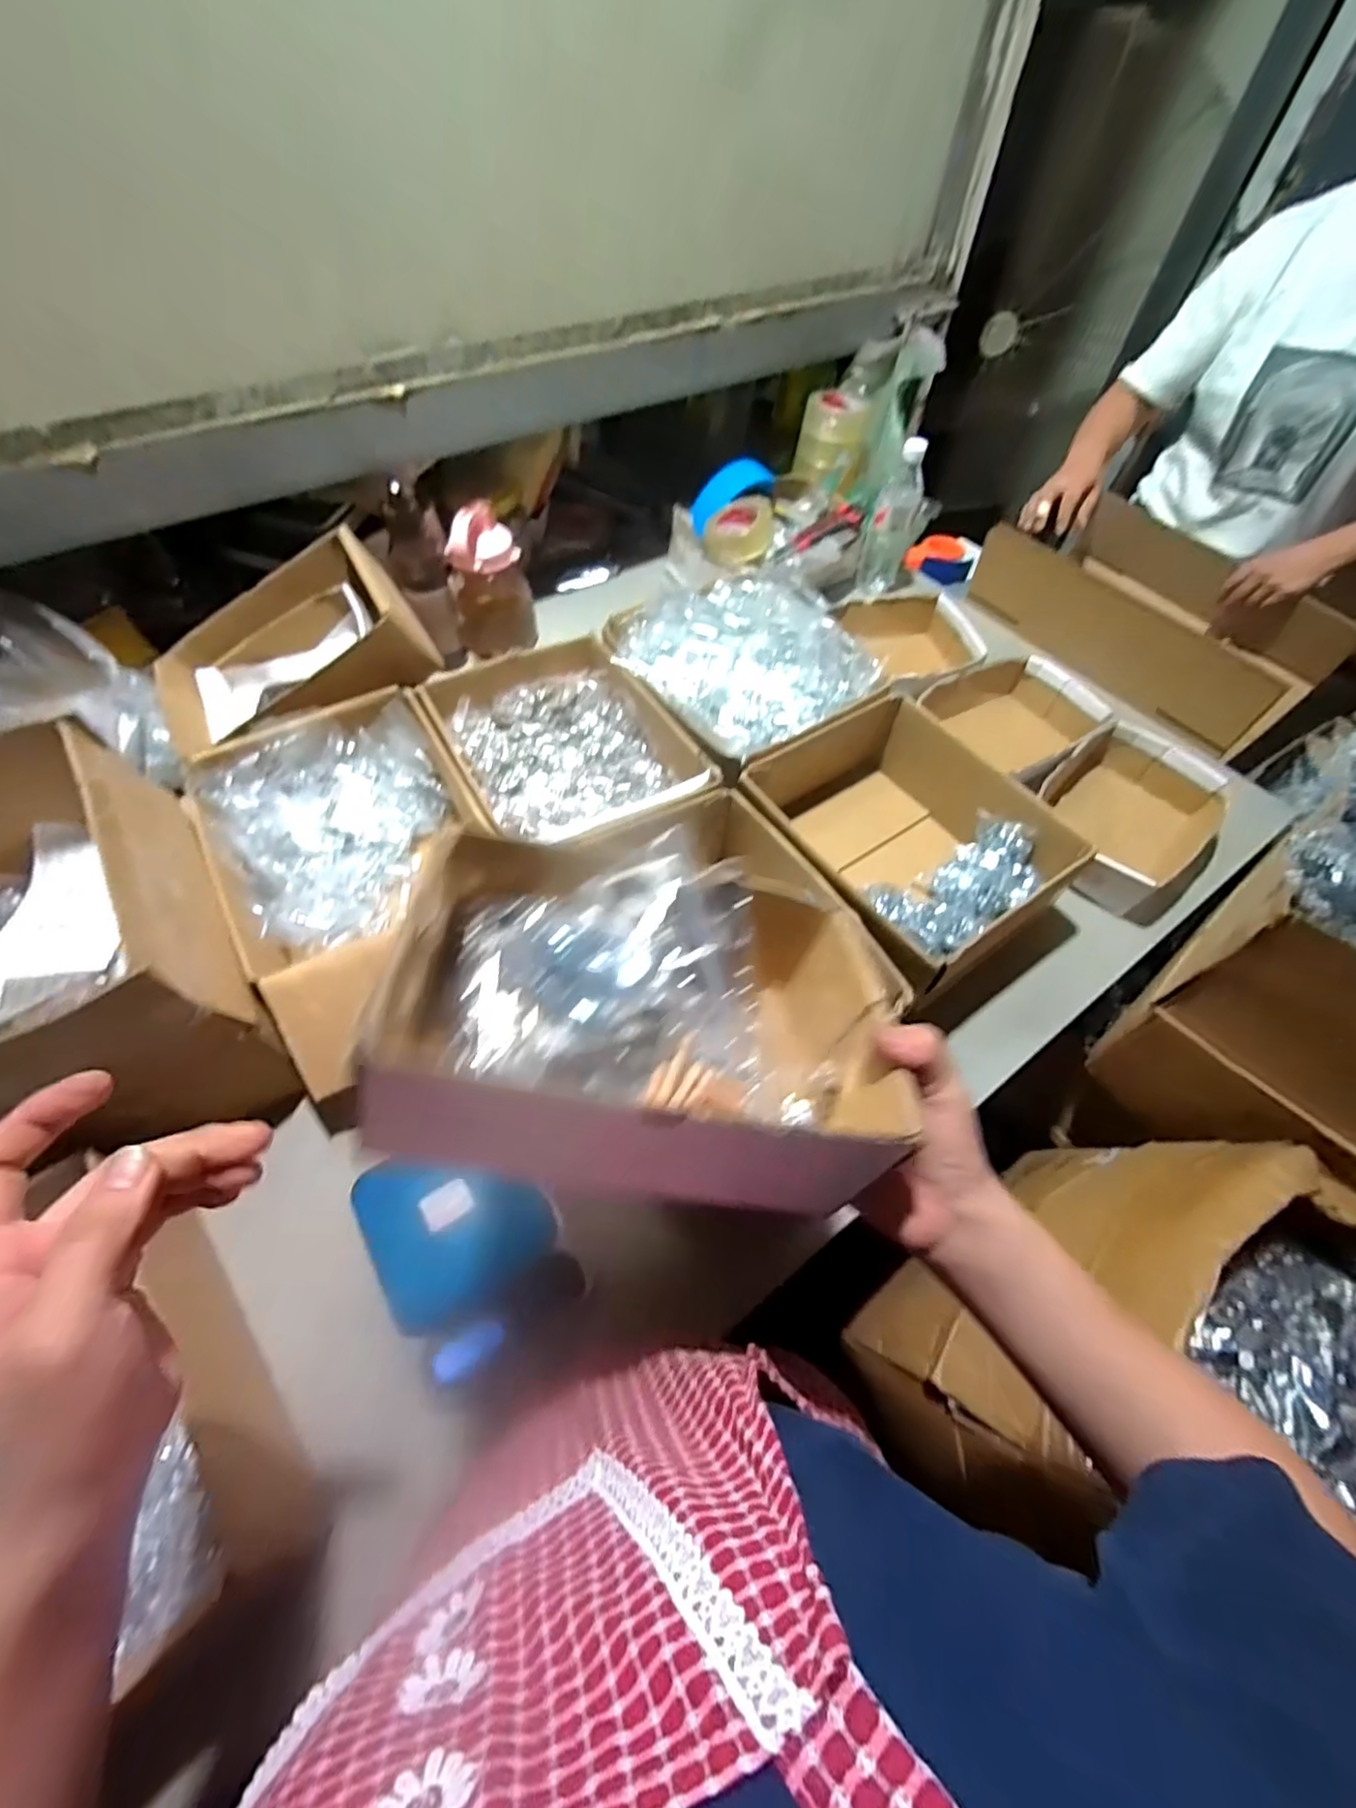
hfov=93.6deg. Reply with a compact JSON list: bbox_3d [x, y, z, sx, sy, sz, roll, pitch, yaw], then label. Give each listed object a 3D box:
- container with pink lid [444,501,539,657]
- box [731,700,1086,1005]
[{"bbox_3d":[-0.273,-0.466,0.924,0.113,0.185,0.091,-15,60,-12],"label":"container with pink lid"},{"bbox_3d":[0.260,-0.076,0.745,0.306,0.121,0.316,-27,63,-18],"label":"box"}]

